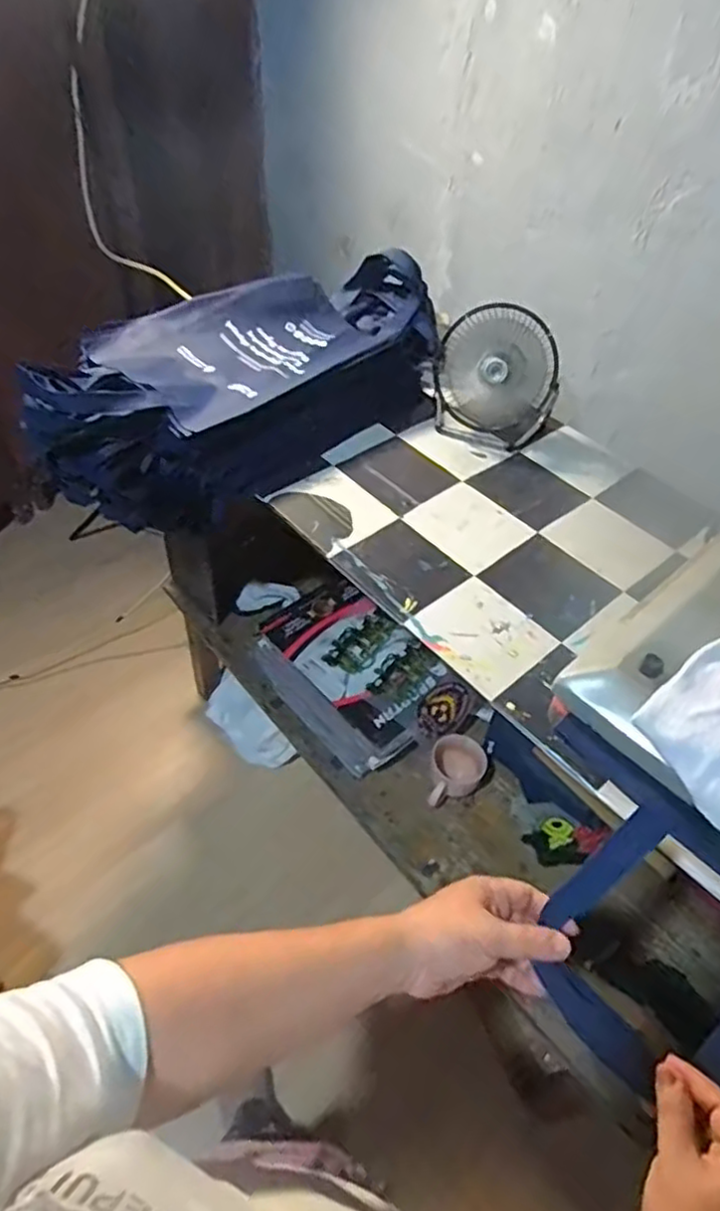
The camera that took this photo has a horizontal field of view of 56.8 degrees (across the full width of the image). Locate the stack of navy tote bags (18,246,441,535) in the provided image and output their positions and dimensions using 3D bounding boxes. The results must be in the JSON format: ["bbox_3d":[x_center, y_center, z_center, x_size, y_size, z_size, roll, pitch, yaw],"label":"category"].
[{"bbox_3d":[-0.189,-0.343,1.059,0.653,0.226,0.300,-30,55,-27],"label":"stack of navy tote bags"}]

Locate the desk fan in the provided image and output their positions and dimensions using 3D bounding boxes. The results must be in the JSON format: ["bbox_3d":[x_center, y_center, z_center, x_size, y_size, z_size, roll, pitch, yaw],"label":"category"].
[{"bbox_3d":[0.202,-0.341,0.998,0.188,0.161,0.112,13,48,8],"label":"desk fan"}]

